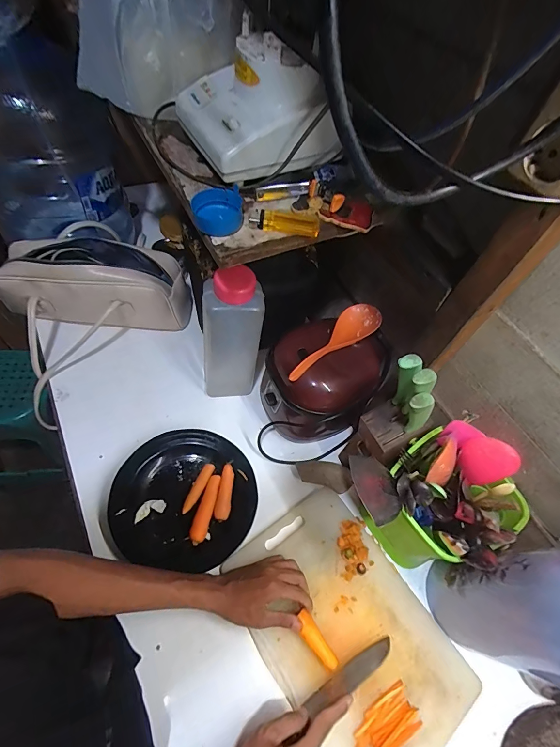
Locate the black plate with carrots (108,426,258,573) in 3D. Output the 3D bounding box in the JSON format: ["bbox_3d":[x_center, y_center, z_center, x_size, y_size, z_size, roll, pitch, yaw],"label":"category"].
[{"bbox_3d":[-0.154,0.199,0.594,0.219,0.039,0.217,2,57,-3],"label":"black plate with carrots"}]

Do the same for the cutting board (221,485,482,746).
[{"bbox_3d":[0.101,0.373,0.526,0.234,0.021,0.349,-29,65,-26],"label":"cutting board"}]

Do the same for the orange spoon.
[{"bbox_3d":[0.095,-0.049,0.563,0.058,0.030,0.187,39,59,16],"label":"orange spoon"}]

